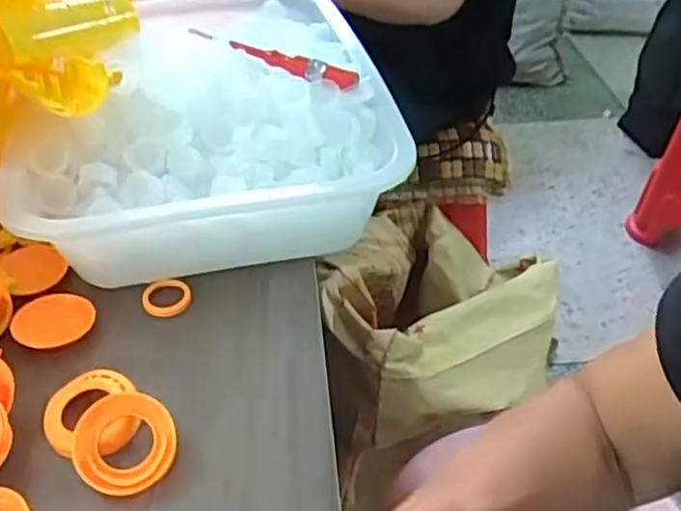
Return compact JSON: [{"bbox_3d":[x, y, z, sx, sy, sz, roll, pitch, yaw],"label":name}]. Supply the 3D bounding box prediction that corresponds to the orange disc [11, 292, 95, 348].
[{"bbox_3d":[-0.200,0.045,0.504,0.056,0.010,0.044,-17,66,-41],"label":"orange disc"}]

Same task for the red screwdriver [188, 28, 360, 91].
[{"bbox_3d":[-0.061,-0.167,0.598,0.159,0.018,0.019,18,44,20],"label":"red screwdriver"}]

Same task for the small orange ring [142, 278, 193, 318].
[{"bbox_3d":[-0.130,0.032,0.539,0.036,0.011,0.030,-6,41,-6],"label":"small orange ring"}]

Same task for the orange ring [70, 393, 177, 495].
[{"bbox_3d":[-0.128,0.112,0.427,0.058,0.008,0.057,4,68,-10],"label":"orange ring"}]

